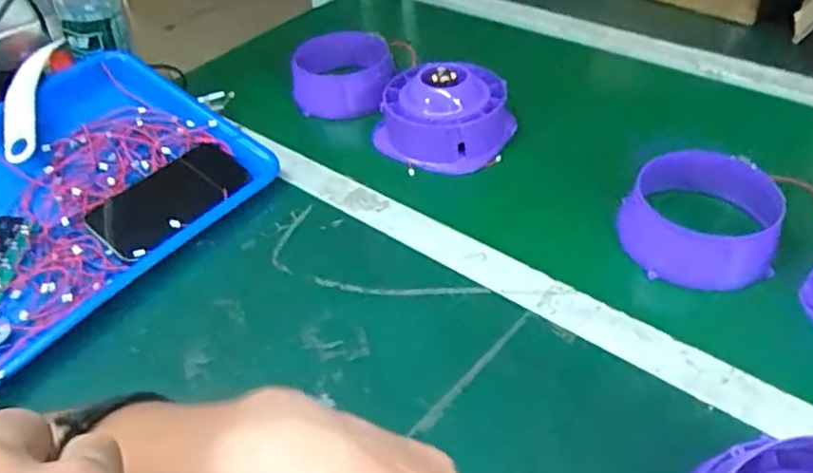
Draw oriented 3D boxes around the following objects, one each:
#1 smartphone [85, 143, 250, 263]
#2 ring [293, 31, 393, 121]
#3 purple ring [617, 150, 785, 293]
[{"bbox_3d":[-0.216,-0.036,0.577,0.082,0.015,0.142,34,59,25],"label":"smartphone"},{"bbox_3d":[-0.074,-0.196,0.756,0.114,0.070,0.093,-4,43,2],"label":"ring"},{"bbox_3d":[0.247,-0.016,0.533,0.118,0.054,0.115,-3,43,3],"label":"purple ring"}]

